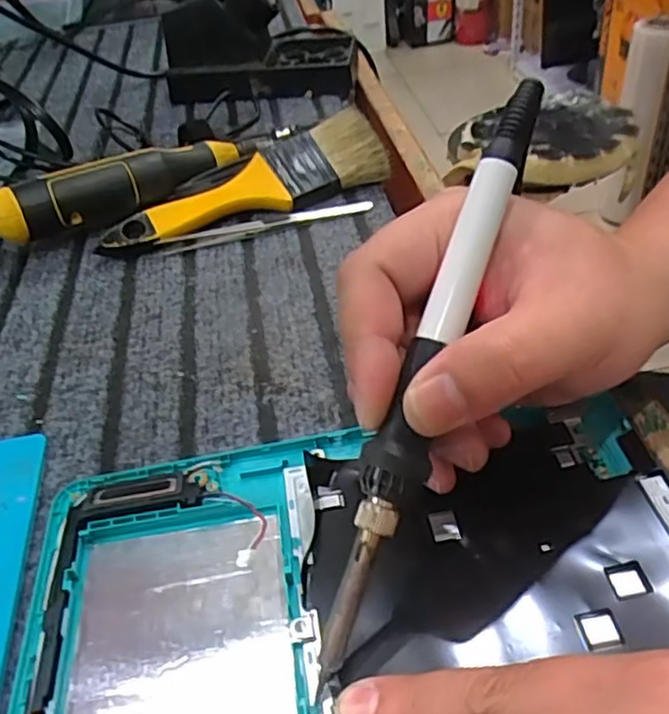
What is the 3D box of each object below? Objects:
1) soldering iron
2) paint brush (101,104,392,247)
[{"bbox_3d":[0.030,0.004,0.210,0.017,0.013,0.198,17,82,25],"label":"soldering iron"},{"bbox_3d":[-0.051,-0.102,0.422,0.179,0.012,0.052,-29,75,-13],"label":"paint brush"}]

